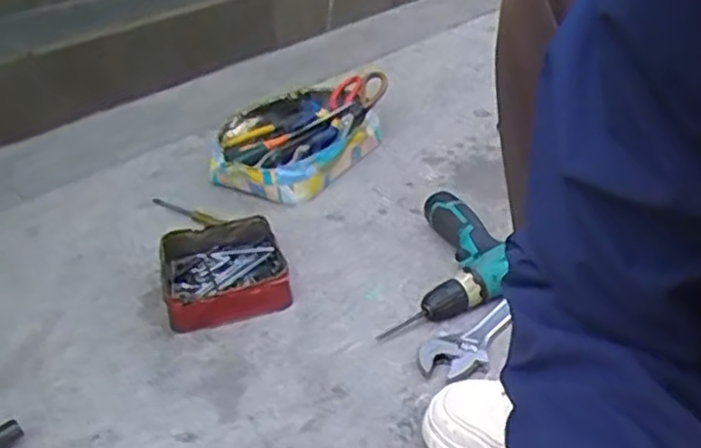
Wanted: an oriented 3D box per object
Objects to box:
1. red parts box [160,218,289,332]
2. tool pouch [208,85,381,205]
[{"bbox_3d":[-0.165,0.060,0.918,0.154,0.042,0.157,-13,35,-14],"label":"red parts box"},{"bbox_3d":[-0.093,-0.149,1.192,0.236,0.066,0.314,20,41,30],"label":"tool pouch"}]

